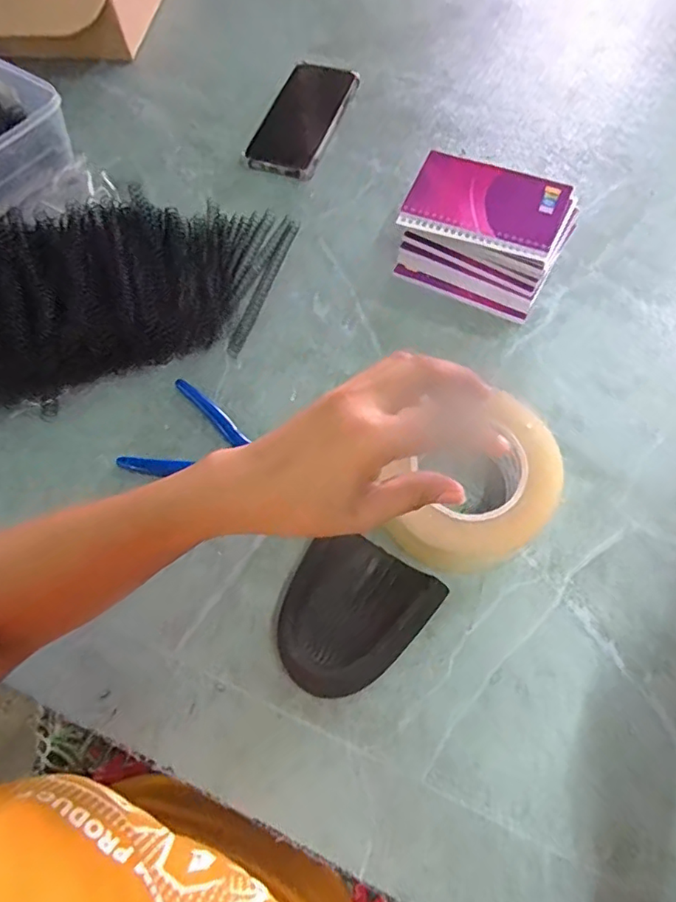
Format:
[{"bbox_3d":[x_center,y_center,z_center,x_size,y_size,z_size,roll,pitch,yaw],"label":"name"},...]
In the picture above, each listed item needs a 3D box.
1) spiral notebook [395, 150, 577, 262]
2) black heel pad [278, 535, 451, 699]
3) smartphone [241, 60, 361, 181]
[{"bbox_3d":[0.130,-0.216,0.486,0.134,0.013,0.084,18,69,10],"label":"spiral notebook"},{"bbox_3d":[0.008,0.117,0.384,0.092,0.031,0.101,29,70,14],"label":"black heel pad"},{"bbox_3d":[-0.037,-0.373,0.616,0.081,0.007,0.185,18,67,10],"label":"smartphone"}]

